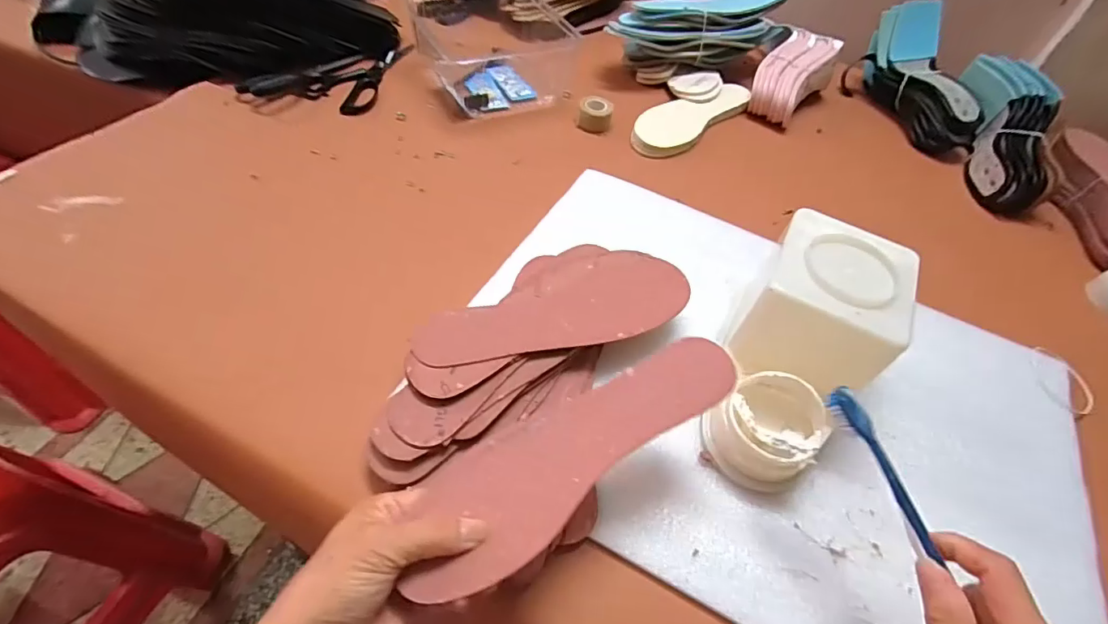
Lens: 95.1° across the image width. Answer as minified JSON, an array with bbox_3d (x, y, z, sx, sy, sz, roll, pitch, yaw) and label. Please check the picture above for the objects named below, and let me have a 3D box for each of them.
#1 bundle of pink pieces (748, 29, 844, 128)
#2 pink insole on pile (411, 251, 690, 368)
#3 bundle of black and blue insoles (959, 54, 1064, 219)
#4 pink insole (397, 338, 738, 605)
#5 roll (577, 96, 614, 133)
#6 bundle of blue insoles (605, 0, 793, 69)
[{"bbox_3d":[0.354,-0.353,0.758,0.084,0.050,0.173,36,73,20],"label":"bundle of pink pieces"},{"bbox_3d":[0.006,0.000,0.425,0.235,0.005,0.088,-19,56,-21],"label":"pink insole on pile"},{"bbox_3d":[0.624,-0.239,0.697,0.091,0.073,0.250,15,71,5],"label":"bundle of black and blue insoles"},{"bbox_3d":[0.018,0.082,0.305,0.224,0.006,0.071,-27,53,-17],"label":"pink insole"},{"bbox_3d":[0.057,-0.269,0.692,0.045,0.027,0.047,9,50,-1],"label":"roll"},{"bbox_3d":[0.225,-0.433,0.774,0.289,0.094,0.074,-5,52,-13],"label":"bundle of blue insoles"}]

